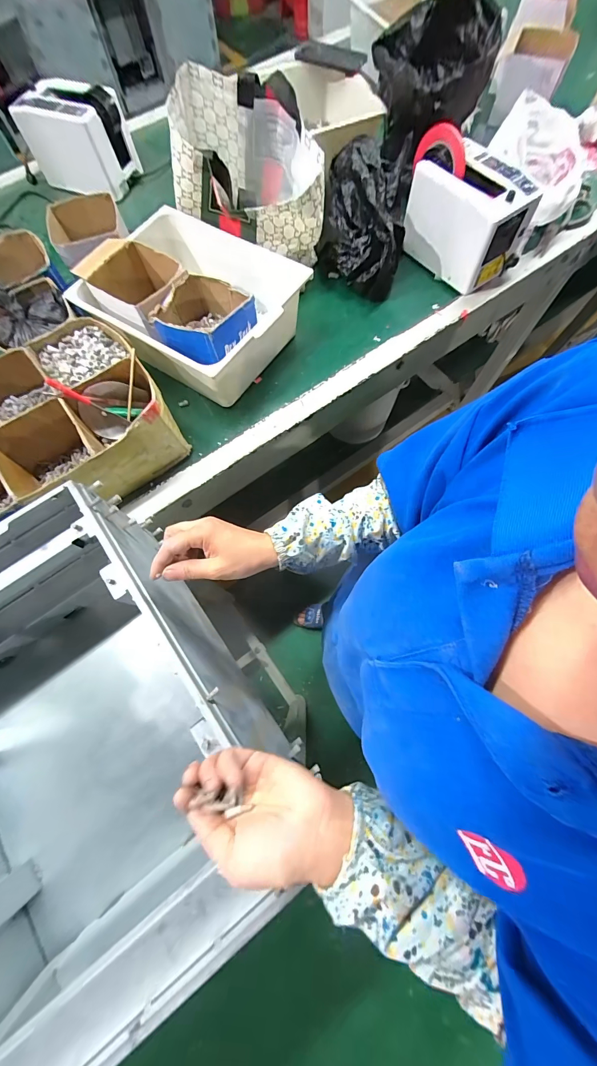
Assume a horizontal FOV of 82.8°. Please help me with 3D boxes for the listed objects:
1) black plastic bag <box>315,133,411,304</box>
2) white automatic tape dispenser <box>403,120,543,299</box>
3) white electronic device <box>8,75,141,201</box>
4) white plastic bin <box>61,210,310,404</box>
[{"bbox_3d":[0.138,-0.680,0.730,0.181,0.123,0.315,9,74,5],"label":"black plastic bag"},{"bbox_3d":[0.330,-0.652,0.694,0.131,0.160,0.254,-42,76,-10],"label":"white automatic tape dispenser"},{"bbox_3d":[-0.542,-0.956,0.829,0.252,0.149,0.120,11,74,5],"label":"white electronic device"},{"bbox_3d":[-0.204,-0.439,0.659,0.361,0.130,0.281,34,77,11],"label":"white plastic bin"}]

